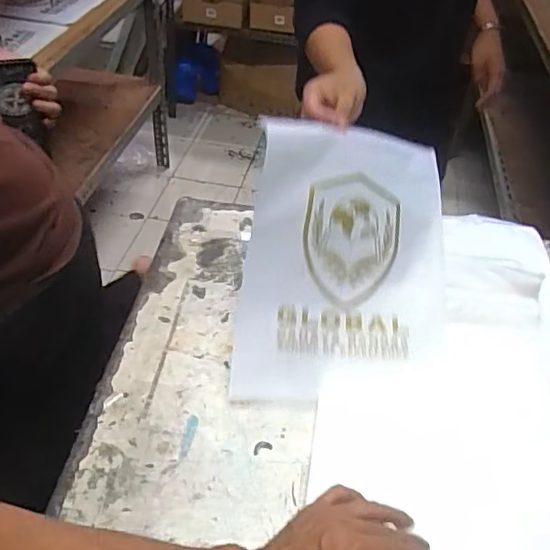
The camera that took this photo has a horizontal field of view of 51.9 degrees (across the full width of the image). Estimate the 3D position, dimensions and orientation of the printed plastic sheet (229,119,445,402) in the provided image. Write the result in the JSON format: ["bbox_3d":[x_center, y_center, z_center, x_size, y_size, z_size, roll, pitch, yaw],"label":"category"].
[{"bbox_3d":[0.094,-0.015,0.710,0.259,0.045,0.339,7,84,-13],"label":"printed plastic sheet"}]

